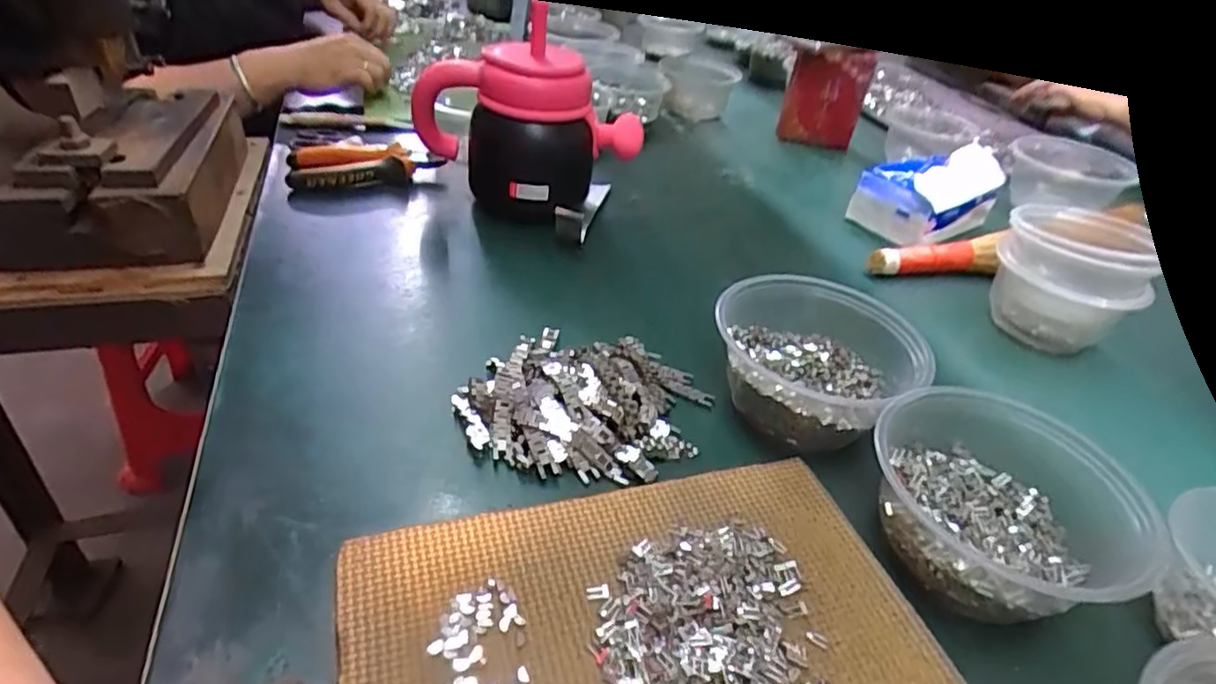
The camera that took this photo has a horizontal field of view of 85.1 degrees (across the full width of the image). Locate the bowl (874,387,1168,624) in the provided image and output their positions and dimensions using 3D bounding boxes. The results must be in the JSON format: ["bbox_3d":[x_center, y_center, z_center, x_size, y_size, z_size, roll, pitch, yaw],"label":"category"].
[{"bbox_3d":[0.207,0.085,0.357,0.125,0.059,0.118,4,36,-3],"label":"bowl"}]

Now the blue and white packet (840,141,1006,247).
[{"bbox_3d":[0.347,-0.164,0.714,0.140,0.072,0.093,-20,44,-32],"label":"blue and white packet"}]

